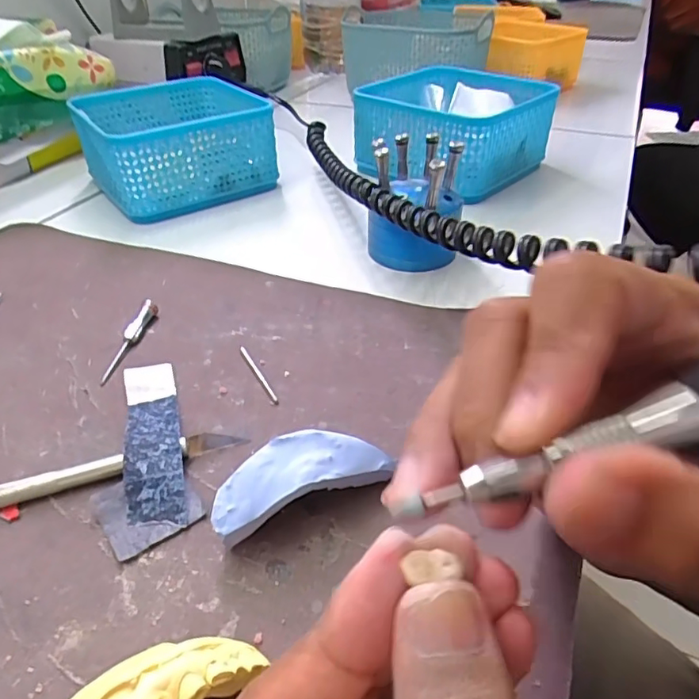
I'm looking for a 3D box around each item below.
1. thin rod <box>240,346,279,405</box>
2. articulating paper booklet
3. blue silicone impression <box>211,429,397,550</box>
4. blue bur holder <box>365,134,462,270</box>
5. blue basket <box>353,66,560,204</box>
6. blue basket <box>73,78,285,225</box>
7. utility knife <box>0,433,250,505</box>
[{"bbox_3d":[-0.044,0.011,0.261,0.004,0.004,0.044,-20,42,-23],"label":"thin rod"},{"bbox_3d":[-0.086,0.037,0.225,0.035,0.009,0.097,-14,40,-17],"label":"articulating paper booklet"},{"bbox_3d":[-0.017,0.048,0.198,0.065,0.024,0.025,-19,42,-22],"label":"blue silicone impression"},{"bbox_3d":[0.042,-0.093,0.341,0.055,0.067,0.051,8,39,11],"label":"blue bur holder"},{"bbox_3d":[0.087,-0.187,0.463,0.130,0.066,0.131,28,46,31],"label":"blue basket"},{"bbox_3d":[-0.144,-0.169,0.447,0.123,0.063,0.132,-23,43,-26],"label":"blue basket"},{"bbox_3d":[-0.110,0.050,0.209,0.134,0.009,0.007,-13,40,-16],"label":"utility knife"}]

